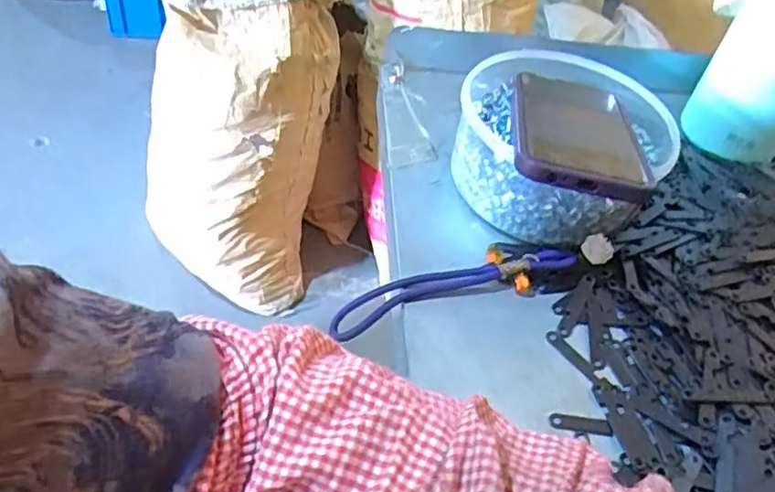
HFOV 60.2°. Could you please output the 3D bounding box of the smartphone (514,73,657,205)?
[{"bbox_3d":[0.123,-0.077,0.442,0.083,0.017,0.160,9,33,2],"label":"smartphone"}]

